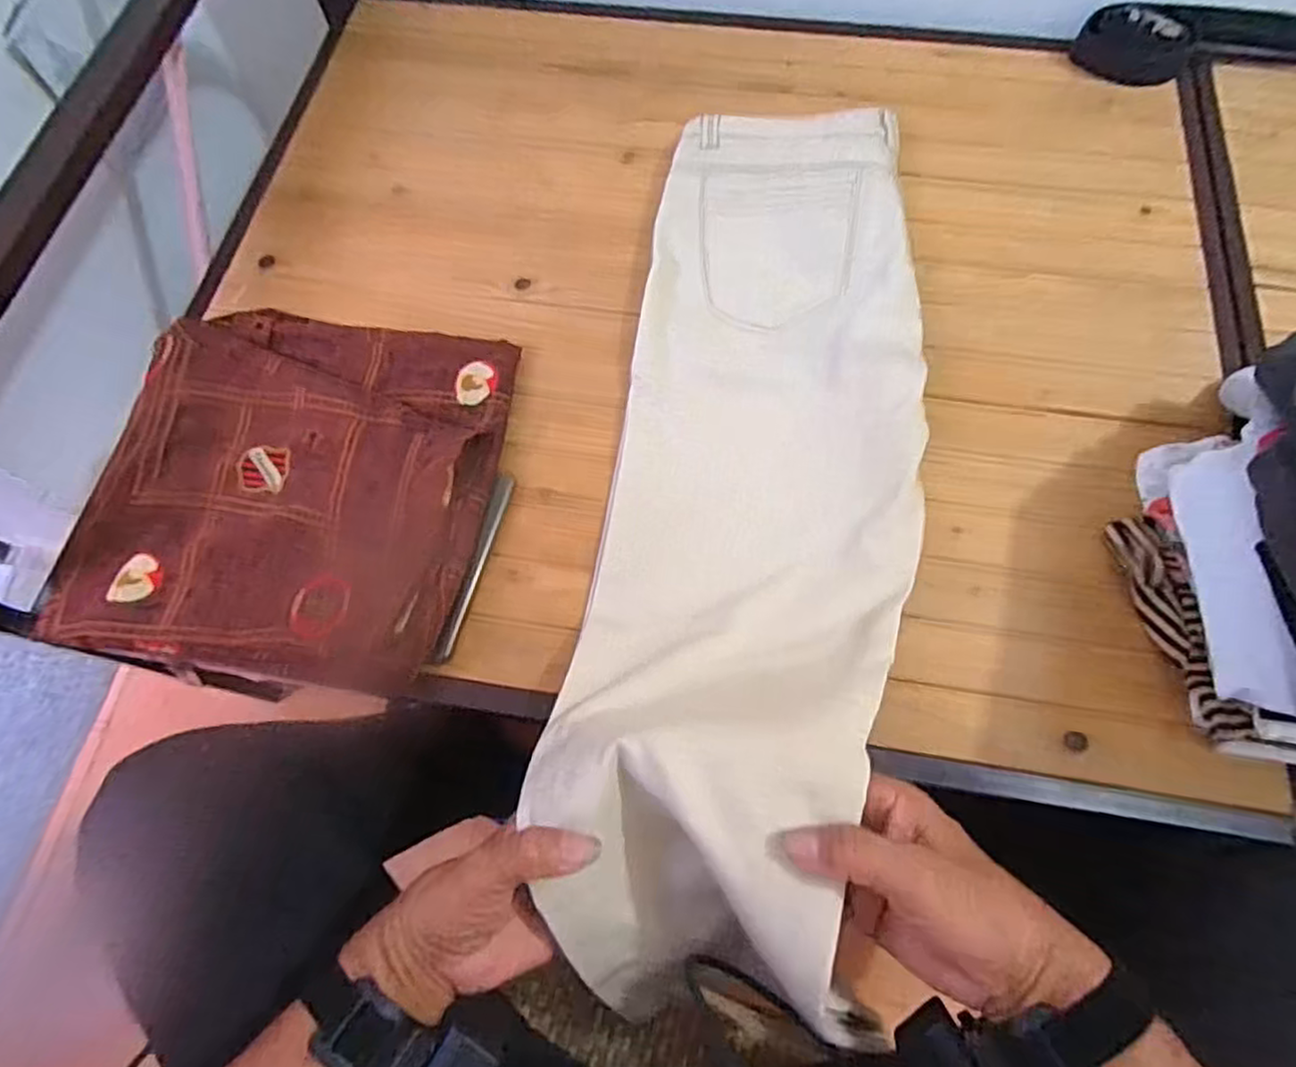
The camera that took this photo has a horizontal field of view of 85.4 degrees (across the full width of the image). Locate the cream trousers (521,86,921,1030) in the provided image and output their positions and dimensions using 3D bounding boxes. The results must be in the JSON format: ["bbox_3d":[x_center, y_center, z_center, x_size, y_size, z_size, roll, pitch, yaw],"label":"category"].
[{"bbox_3d":[0.088,-0.073,0.539,0.232,0.112,0.720,10,59,6],"label":"cream trousers"}]

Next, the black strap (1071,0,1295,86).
[{"bbox_3d":[0.634,-0.521,0.734,0.355,0.050,0.073,-3,66,1],"label":"black strap"}]

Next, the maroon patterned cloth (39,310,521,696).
[{"bbox_3d":[-0.285,-0.046,0.568,0.311,0.030,0.306,9,67,6],"label":"maroon patterned cloth"}]

